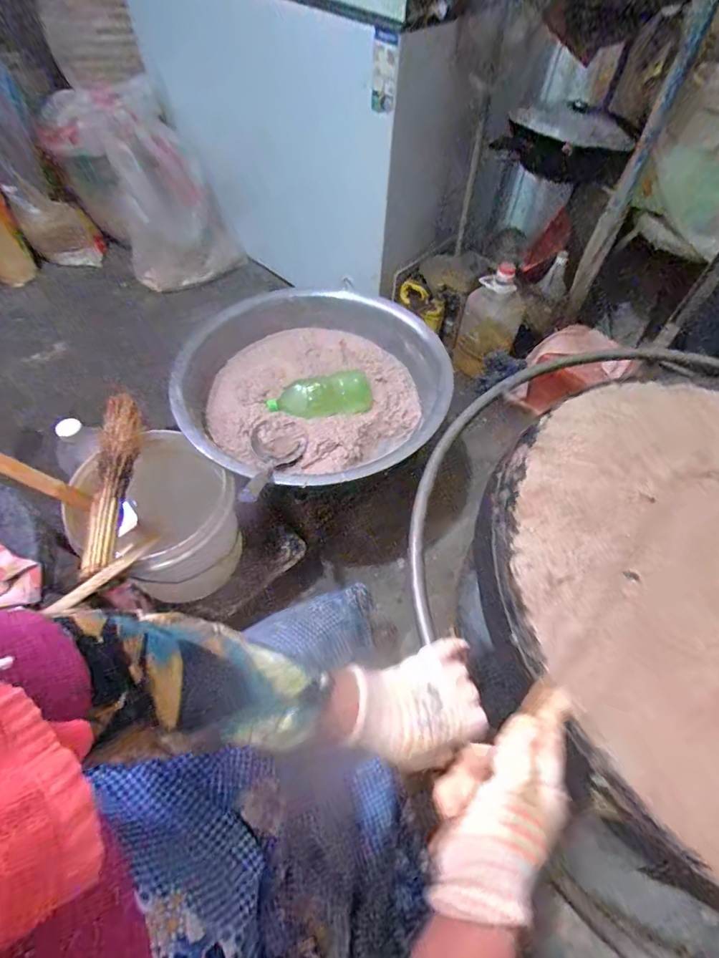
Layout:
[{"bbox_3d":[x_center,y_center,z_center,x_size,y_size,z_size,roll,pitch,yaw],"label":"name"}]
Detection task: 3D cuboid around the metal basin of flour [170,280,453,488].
[{"bbox_3d":[-0.117,-0.190,0.962,0.490,0.141,0.509,1,56,-2],"label":"metal basin of flour"}]

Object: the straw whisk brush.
[{"bbox_3d":[-0.413,-0.013,0.759,0.066,0.042,0.343,-5,57,-6],"label":"straw whisk brush"}]

